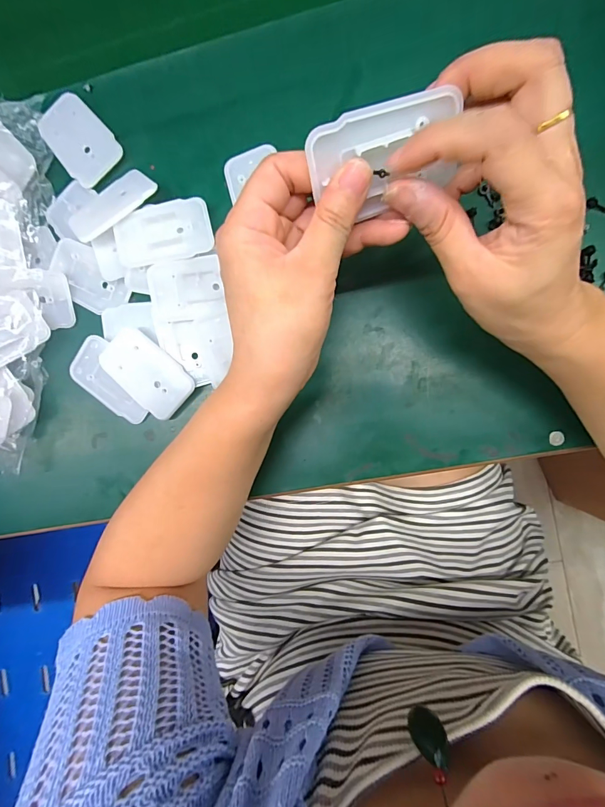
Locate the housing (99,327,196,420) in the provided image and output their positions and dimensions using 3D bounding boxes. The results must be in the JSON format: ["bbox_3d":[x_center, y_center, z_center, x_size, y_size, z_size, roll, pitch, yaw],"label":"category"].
[{"bbox_3d":[-0.118,-0.023,0.282,0.068,0.014,0.043,40,96,4],"label":"housing"}]

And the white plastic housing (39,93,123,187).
[{"bbox_3d":[-0.175,-0.206,0.290,0.044,0.005,0.066,-42,87,7],"label":"white plastic housing"}]

